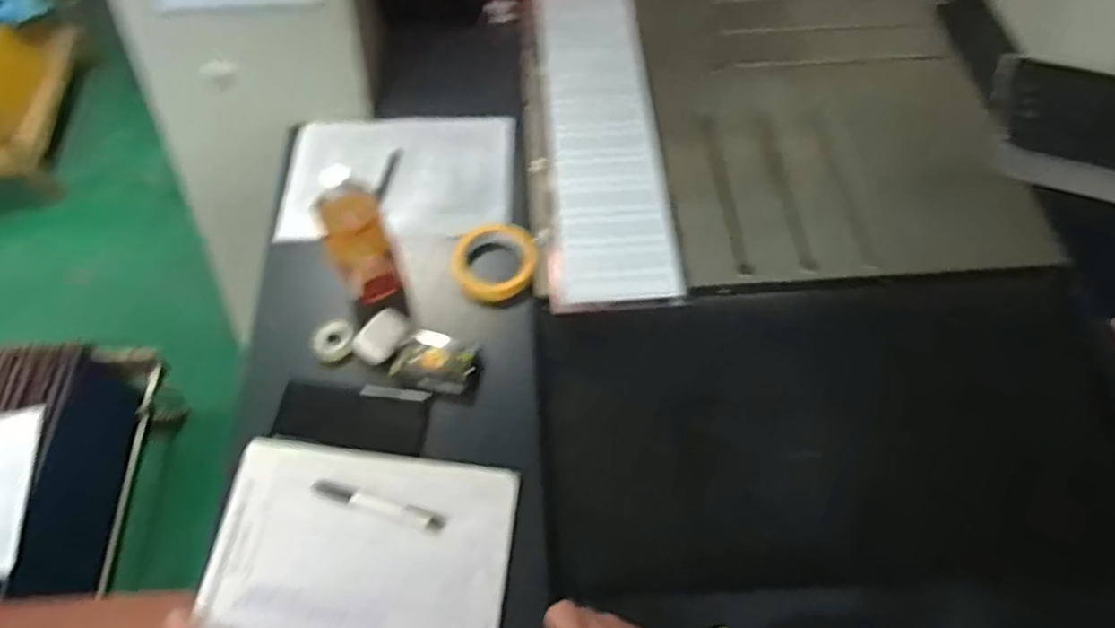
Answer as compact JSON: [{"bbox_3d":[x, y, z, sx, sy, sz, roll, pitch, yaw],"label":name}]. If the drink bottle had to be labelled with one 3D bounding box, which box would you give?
[{"bbox_3d":[-0.217,-0.074,0.729,0.070,0.170,0.085,-21,61,-9],"label":"drink bottle"}]

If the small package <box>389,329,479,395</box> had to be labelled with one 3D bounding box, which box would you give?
[{"bbox_3d":[-0.134,0.051,0.744,0.083,0.025,0.070,12,61,10],"label":"small package"}]

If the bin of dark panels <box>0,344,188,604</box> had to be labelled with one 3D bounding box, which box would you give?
[{"bbox_3d":[-1.029,0.336,1.306,0.363,0.260,0.527,-9,60,-2],"label":"bin of dark panels"}]

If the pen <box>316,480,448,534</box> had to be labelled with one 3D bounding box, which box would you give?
[{"bbox_3d":[-0.182,0.190,0.669,0.140,0.011,0.013,14,61,11],"label":"pen"}]

